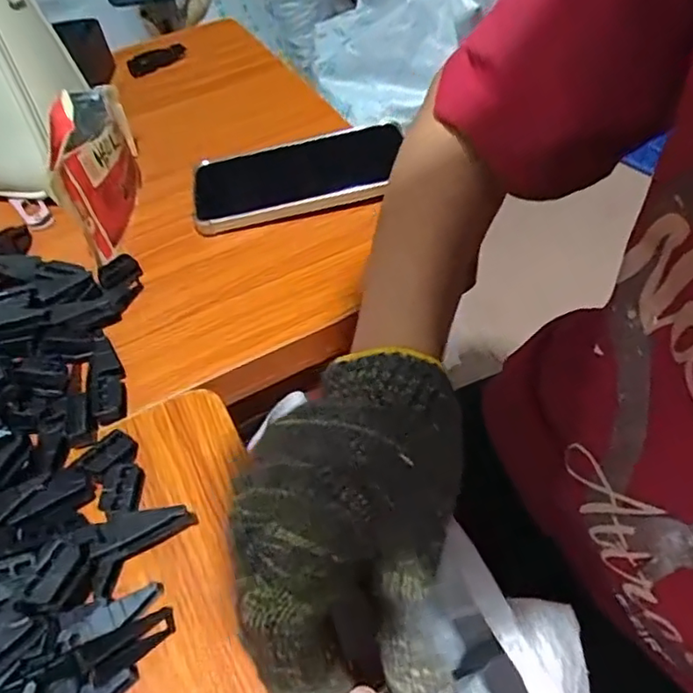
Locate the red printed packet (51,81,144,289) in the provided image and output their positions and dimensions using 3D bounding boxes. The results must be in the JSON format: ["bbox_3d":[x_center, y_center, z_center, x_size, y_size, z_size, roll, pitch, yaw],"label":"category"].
[{"bbox_3d":[-0.185,-0.135,0.442,0.043,0.079,0.155,-13,50,-5],"label":"red printed packet"}]

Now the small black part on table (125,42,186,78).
[{"bbox_3d":[-0.207,-0.316,0.643,0.025,0.013,0.069,36,61,29],"label":"small black part on table"}]

